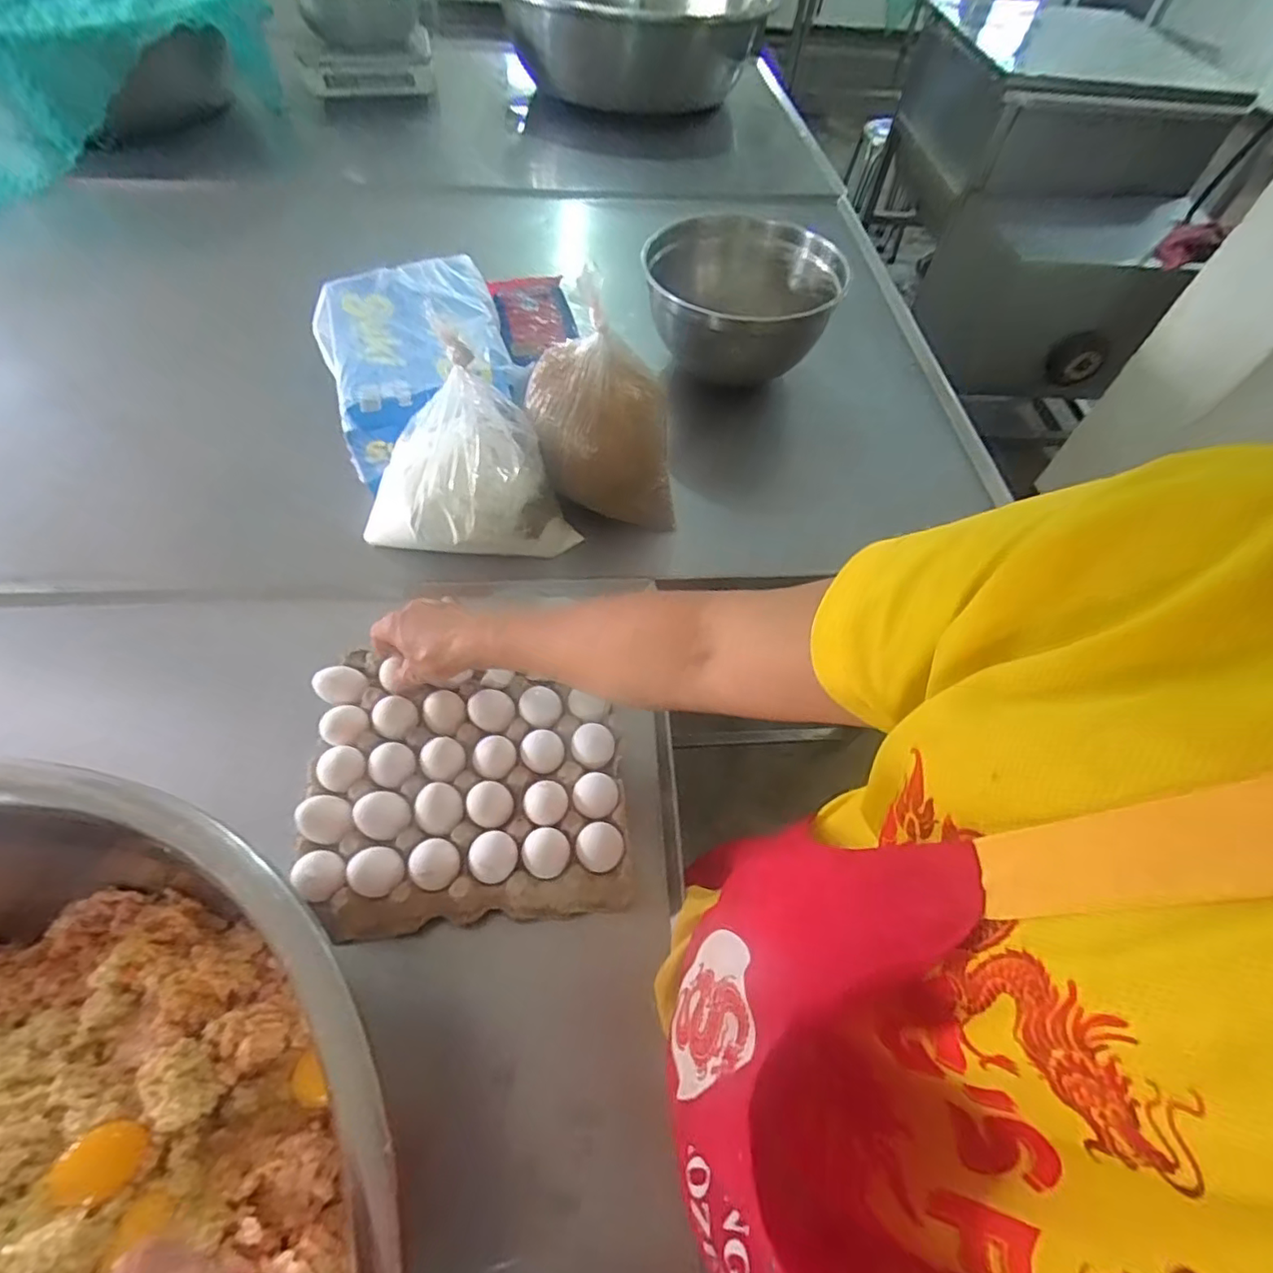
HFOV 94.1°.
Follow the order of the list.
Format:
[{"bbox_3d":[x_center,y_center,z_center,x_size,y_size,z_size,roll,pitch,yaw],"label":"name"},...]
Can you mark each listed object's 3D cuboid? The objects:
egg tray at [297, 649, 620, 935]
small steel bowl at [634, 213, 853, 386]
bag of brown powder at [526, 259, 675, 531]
[{"bbox_3d":[-0.159,0.135,0.569,0.282,0.045,0.251,-3,57,-6],"label":"egg tray"},{"bbox_3d":[0.167,-0.533,0.955,0.307,0.125,0.311,1,57,-4],"label":"small steel bowl"},{"bbox_3d":[-0.039,-0.276,0.737,0.181,0.266,0.110,3,57,-3],"label":"bag of brown powder"}]

